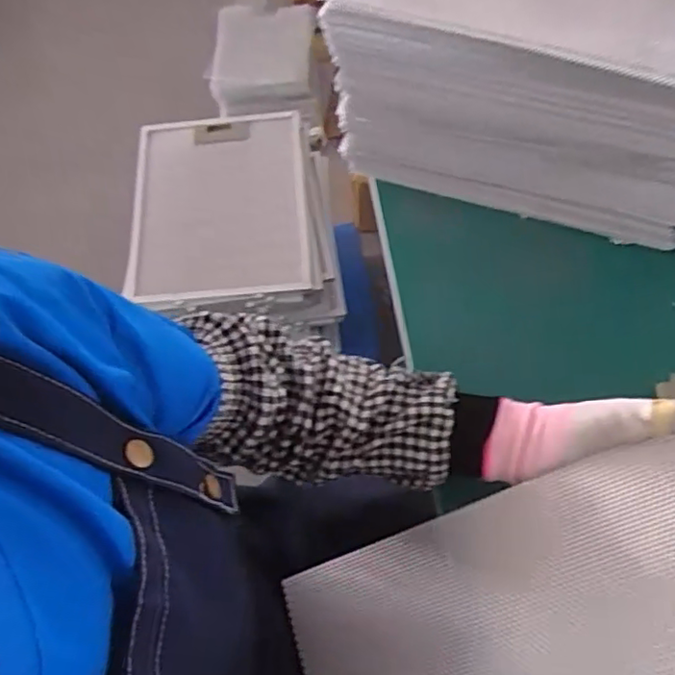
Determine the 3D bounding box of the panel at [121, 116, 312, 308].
[{"bbox_3d":[-0.186,-0.222,0.995,0.267,0.029,0.377,-5,62,0],"label":"panel"}]

